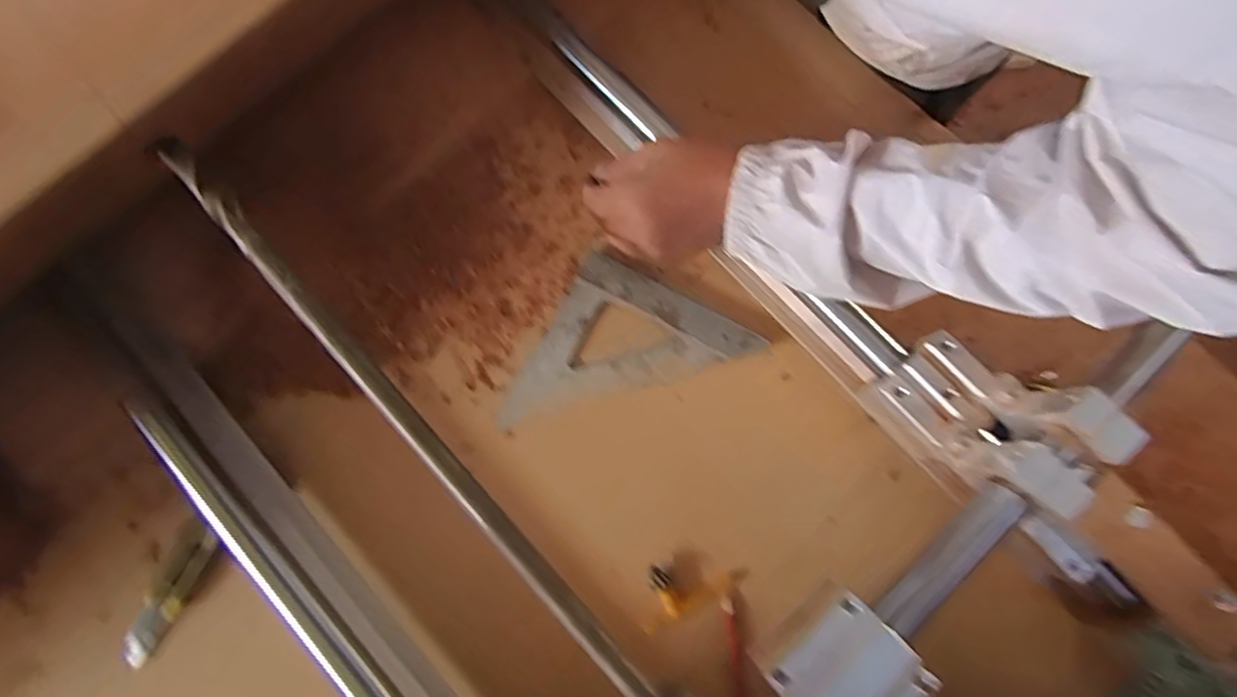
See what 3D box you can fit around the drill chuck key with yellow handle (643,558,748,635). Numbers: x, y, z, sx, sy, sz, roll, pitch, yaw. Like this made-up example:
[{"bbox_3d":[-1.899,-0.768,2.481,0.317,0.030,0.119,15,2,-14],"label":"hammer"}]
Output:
[{"bbox_3d":[0.057,0.195,0.508,0.094,0.024,0.045,-27,80,-5],"label":"drill chuck key with yellow handle"}]

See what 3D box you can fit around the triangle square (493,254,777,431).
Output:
[{"bbox_3d":[0.008,0.023,0.540,0.167,0.017,0.169,28,91,2],"label":"triangle square"}]

